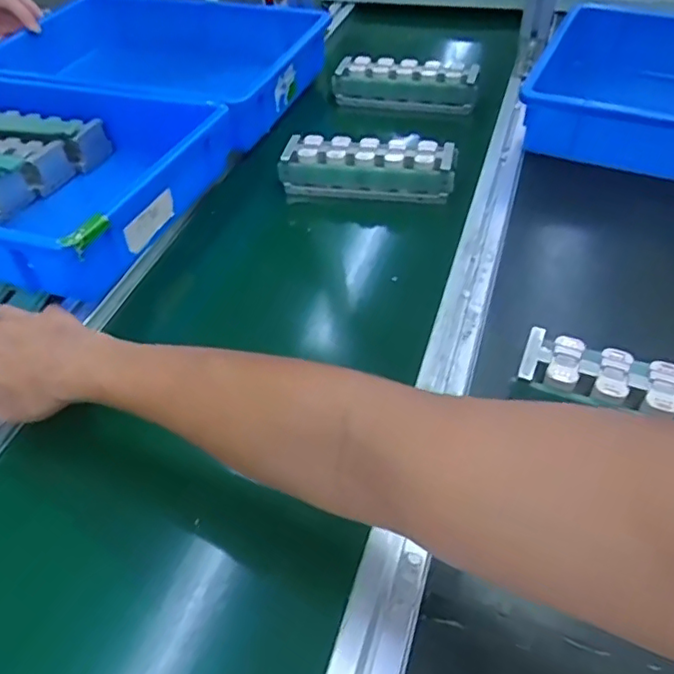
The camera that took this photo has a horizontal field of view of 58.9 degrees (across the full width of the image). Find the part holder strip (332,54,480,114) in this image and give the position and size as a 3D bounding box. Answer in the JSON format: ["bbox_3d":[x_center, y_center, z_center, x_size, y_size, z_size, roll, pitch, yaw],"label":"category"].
[{"bbox_3d":[0.093,-0.347,0.820,0.196,0.057,0.054,11,48,15],"label":"part holder strip"}]

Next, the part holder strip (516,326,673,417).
[{"bbox_3d":[0.226,0.039,0.414,0.189,0.023,0.055,18,48,18],"label":"part holder strip"}]

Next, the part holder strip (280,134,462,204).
[{"bbox_3d":[0.036,-0.192,0.679,0.196,0.054,0.061,10,46,11],"label":"part holder strip"}]

